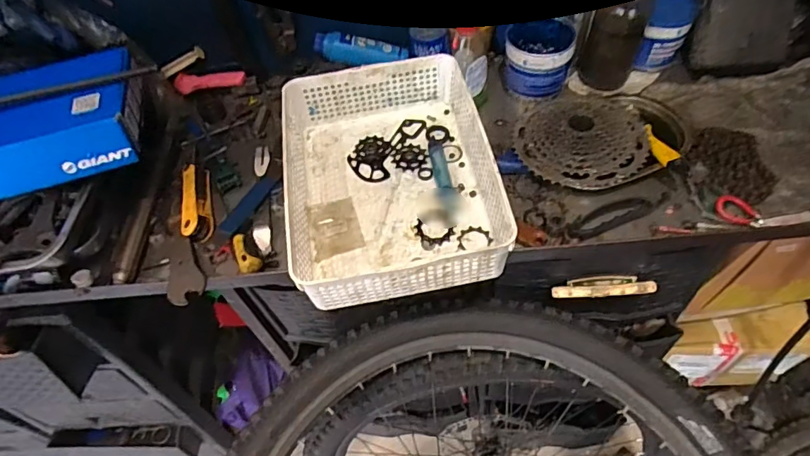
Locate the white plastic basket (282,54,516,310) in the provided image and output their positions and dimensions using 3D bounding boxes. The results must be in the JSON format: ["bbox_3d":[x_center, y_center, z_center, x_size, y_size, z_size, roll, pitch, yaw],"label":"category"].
[{"bbox_3d":[-0.022,-0.069,0.642,0.247,0.083,0.325,-11,55,-3],"label":"white plastic basket"}]

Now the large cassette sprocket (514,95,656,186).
[{"bbox_3d":[0.246,-0.129,0.688,0.168,0.048,0.177,-4,54,5],"label":"large cassette sprocket"}]

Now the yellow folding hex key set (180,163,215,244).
[{"bbox_3d":[-0.298,-0.040,0.708,0.038,0.022,0.119,-16,54,-4],"label":"yellow folding hex key set"}]

